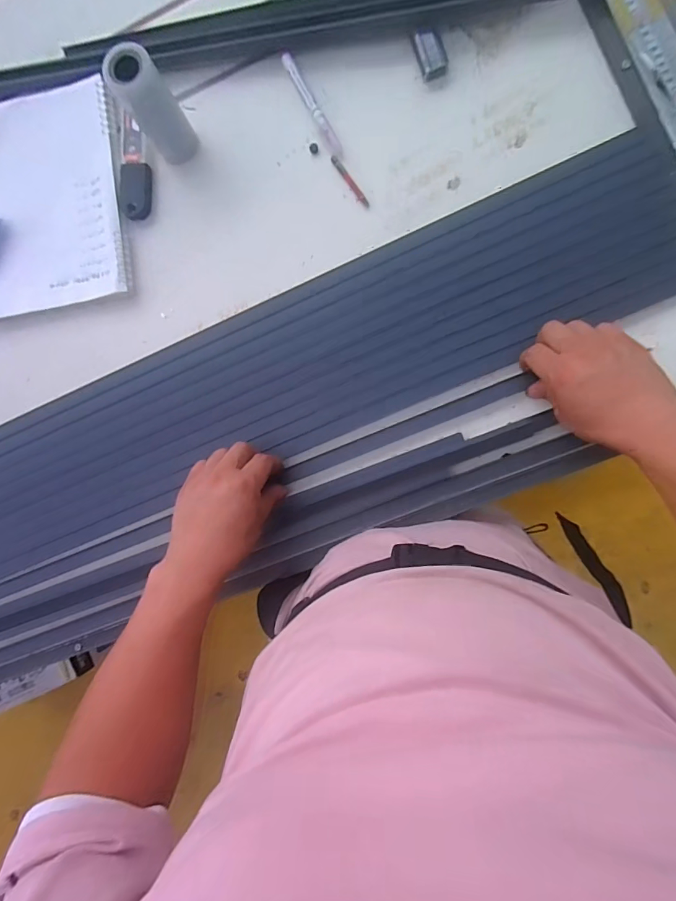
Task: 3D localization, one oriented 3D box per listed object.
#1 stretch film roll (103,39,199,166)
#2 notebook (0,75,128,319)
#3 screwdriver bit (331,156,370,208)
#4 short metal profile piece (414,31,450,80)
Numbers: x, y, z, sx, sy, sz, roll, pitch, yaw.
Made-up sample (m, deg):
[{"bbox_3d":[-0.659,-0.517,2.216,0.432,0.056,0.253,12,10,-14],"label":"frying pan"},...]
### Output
[{"bbox_3d":[-0.192,-0.358,0.464,0.049,0.106,0.047,0,90,7],"label":"stretch film roll"},{"bbox_3d":[-0.345,-0.288,0.516,0.180,0.026,0.241,-7,89,7],"label":"notebook"},{"bbox_3d":[0.013,-0.297,0.487,0.009,0.004,0.068,-35,85,6],"label":"screwdriver bit"},{"bbox_3d":[0.100,-0.423,0.469,0.028,0.011,0.045,-18,87,7],"label":"short metal profile piece"}]

